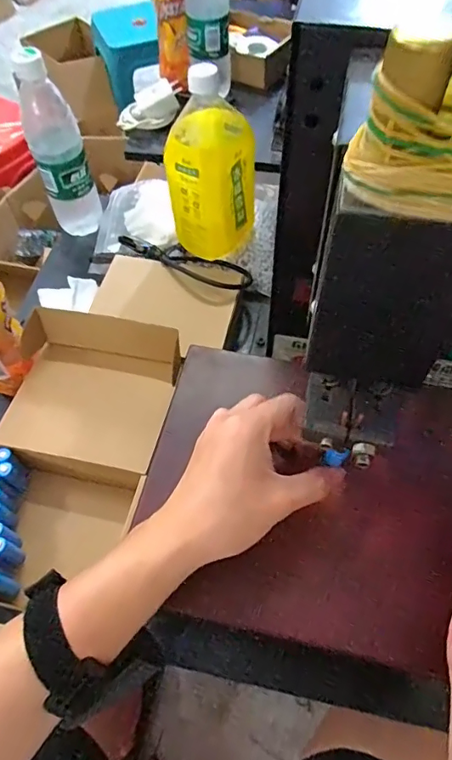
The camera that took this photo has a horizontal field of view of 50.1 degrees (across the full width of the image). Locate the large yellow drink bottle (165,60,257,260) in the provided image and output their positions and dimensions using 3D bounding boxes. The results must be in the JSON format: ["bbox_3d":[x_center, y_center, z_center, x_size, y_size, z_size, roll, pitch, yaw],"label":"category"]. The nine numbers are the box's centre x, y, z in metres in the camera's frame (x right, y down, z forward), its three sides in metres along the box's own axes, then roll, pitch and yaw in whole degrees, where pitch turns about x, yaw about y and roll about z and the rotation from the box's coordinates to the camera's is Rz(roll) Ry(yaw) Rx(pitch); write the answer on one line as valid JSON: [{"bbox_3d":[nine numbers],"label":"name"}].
[{"bbox_3d":[-0.015,-0.238,0.549,0.080,0.179,0.082,33,65,18],"label":"large yellow drink bottle"}]

